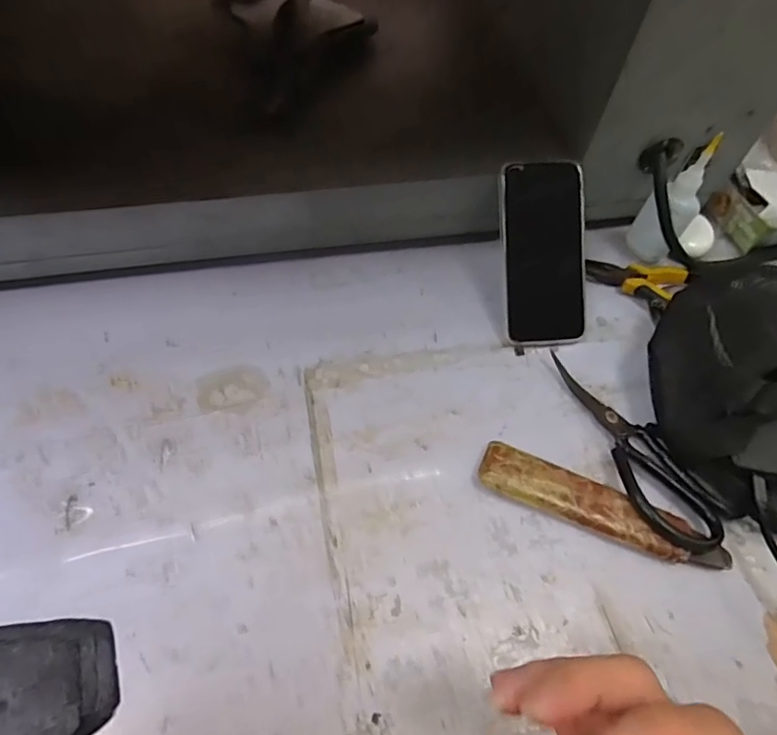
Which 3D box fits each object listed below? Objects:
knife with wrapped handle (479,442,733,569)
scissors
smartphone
[{"bbox_3d":[0.162,0.109,0.401,0.187,0.018,0.038,21,59,10],"label":"knife with wrapped handle"},{"bbox_3d":[0.195,0.064,0.427,0.064,0.019,0.181,-24,62,-17],"label":"scissors"},{"bbox_3d":[0.143,-0.105,0.478,0.077,0.015,0.164,-4,95,-5],"label":"smartphone"}]

